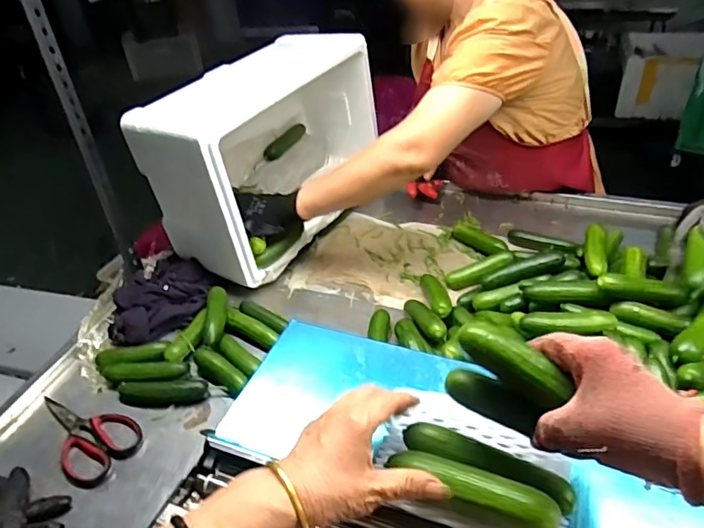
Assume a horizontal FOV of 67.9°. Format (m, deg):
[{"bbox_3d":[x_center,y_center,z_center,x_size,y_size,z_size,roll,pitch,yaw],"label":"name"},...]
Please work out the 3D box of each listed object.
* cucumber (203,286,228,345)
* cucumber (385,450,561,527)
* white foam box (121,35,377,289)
[{"bbox_3d":[-0.212,0.081,0.812,0.034,0.026,0.103,-6,39,0],"label":"cucumber"},{"bbox_3d":[0.090,0.171,0.399,0.126,0.028,0.030,15,43,23],"label":"cucumber"},{"bbox_3d":[-0.155,-0.215,0.975,0.213,0.285,0.428,20,45,28],"label":"white foam box"}]

